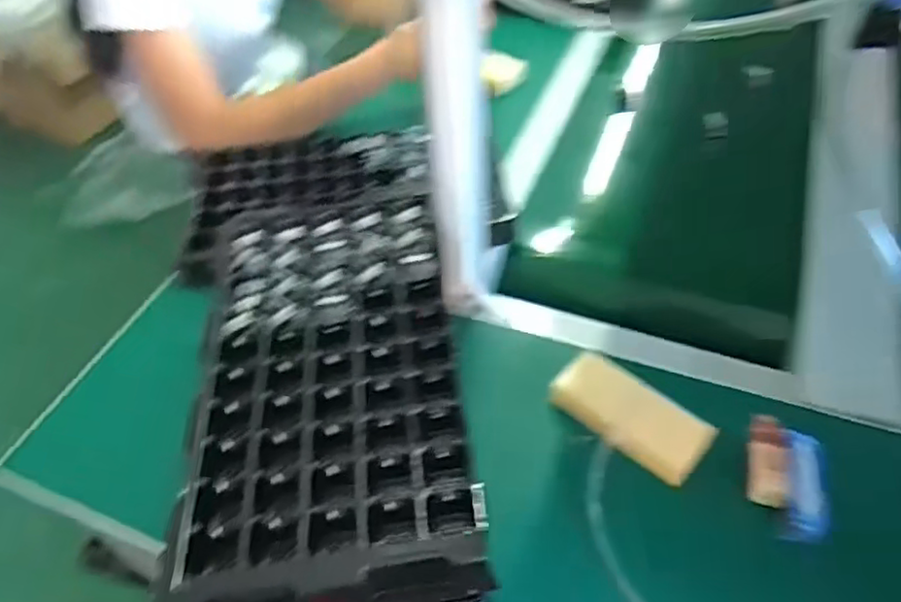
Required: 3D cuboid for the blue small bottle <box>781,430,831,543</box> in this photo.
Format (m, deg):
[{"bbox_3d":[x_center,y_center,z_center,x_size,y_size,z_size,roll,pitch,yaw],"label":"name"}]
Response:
[{"bbox_3d":[0.269,0.142,0.492,0.031,0.026,0.086,11,51,16],"label":"blue small bottle"}]

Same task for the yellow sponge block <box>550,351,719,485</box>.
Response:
[{"bbox_3d":[0.145,0.092,0.522,0.124,0.029,0.051,32,58,14],"label":"yellow sponge block"}]

